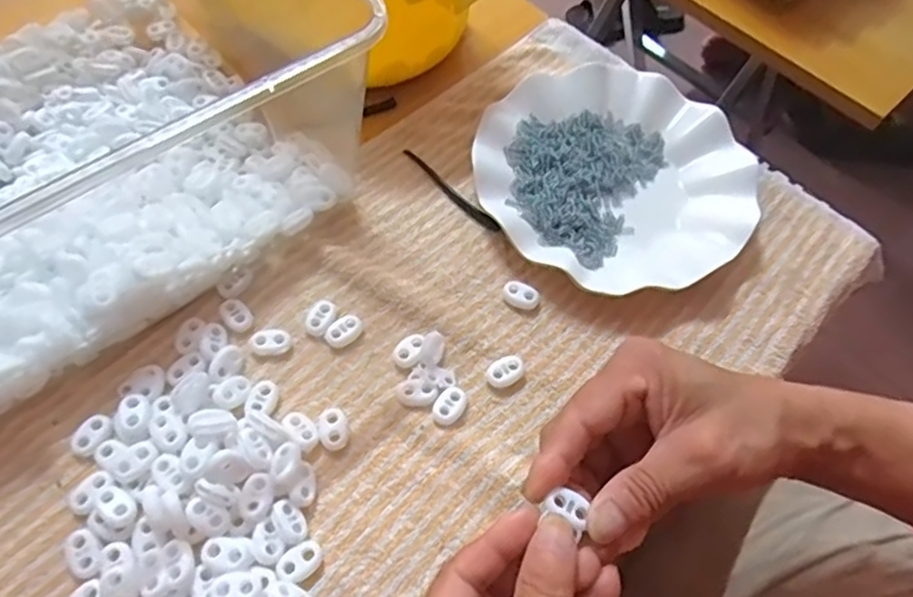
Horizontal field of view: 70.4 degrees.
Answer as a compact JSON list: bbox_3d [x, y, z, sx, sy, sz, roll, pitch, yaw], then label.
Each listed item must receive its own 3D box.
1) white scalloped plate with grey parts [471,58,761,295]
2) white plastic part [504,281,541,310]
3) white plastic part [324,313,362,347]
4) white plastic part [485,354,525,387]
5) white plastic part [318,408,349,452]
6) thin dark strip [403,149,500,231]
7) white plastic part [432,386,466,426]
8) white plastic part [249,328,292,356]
[{"bbox_3d":[0.105,-0.085,0.435,0.182,0.022,0.182,2,61,-3],"label":"white scalloped plate with grey parts"},{"bbox_3d":[0.039,-0.001,0.391,0.022,0.009,0.014,25,62,10],"label":"white plastic part"},{"bbox_3d":[-0.064,0.019,0.373,0.022,0.008,0.014,-38,70,-22],"label":"white plastic part"},{"bbox_3d":[0.028,0.042,0.366,0.022,0.007,0.015,-28,67,-18],"label":"white plastic part"},{"bbox_3d":[-0.065,0.070,0.344,0.015,0.007,0.022,-13,63,-10],"label":"white plastic part"},{"bbox_3d":[-0.005,-0.073,0.429,0.008,0.004,0.089,-39,70,-22],"label":"thin dark strip"},{"bbox_3d":[-0.004,0.059,0.354,0.015,0.005,0.022,39,66,17],"label":"white plastic part"},{"bbox_3d":[-0.105,0.025,0.367,0.022,0.006,0.015,-1,61,-5],"label":"white plastic part"}]

